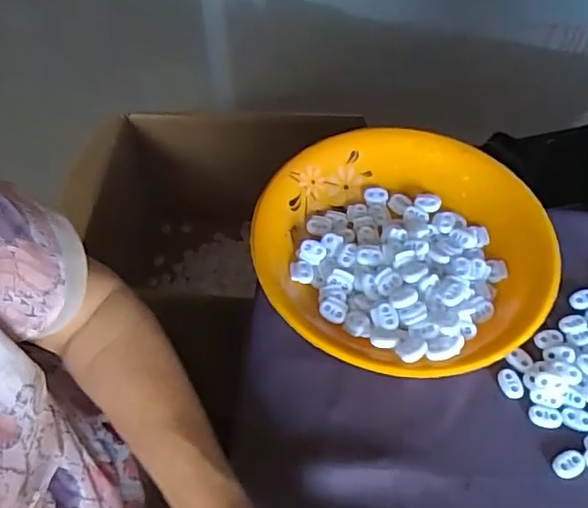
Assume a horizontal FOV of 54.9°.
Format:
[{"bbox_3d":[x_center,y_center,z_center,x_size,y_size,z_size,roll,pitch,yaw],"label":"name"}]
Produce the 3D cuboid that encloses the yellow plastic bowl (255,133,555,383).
[{"bbox_3d":[0.090,-0.009,0.479,0.232,0.045,0.241,0,55,0],"label":"yellow plastic bowl"}]

